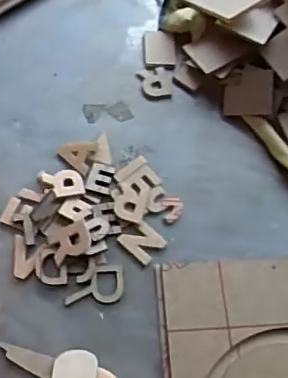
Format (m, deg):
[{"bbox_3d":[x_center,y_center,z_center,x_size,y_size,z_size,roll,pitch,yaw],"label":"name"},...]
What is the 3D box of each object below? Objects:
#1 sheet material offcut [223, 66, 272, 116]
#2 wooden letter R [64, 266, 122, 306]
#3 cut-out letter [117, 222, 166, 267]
[{"bbox_3d":[0.084,-0.079,0.462,0.038,0.004,0.039,1,88,21],"label":"sheet material offcut"},{"bbox_3d":[-0.034,0.065,0.393,0.039,0.004,0.026,-1,63,-5],"label":"wooden letter R"},{"bbox_3d":[-0.001,0.038,0.412,0.028,0.004,0.024,42,67,17],"label":"cut-out letter"}]

